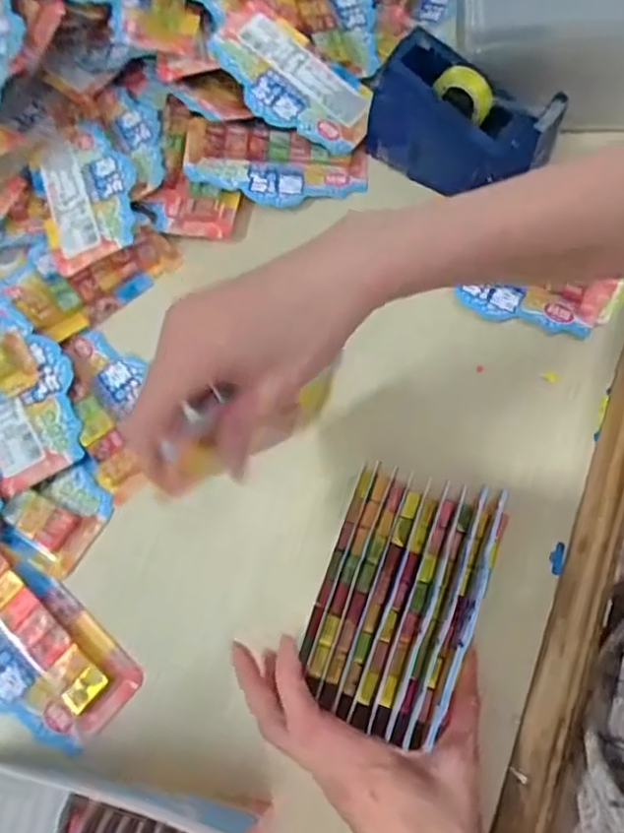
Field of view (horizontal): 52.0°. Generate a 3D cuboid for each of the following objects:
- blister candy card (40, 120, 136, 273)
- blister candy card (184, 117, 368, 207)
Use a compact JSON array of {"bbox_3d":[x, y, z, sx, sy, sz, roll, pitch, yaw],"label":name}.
[{"bbox_3d":[-0.179,-0.178,0.504,0.065,0.021,0.141,-15,70,-4],"label":"blister candy card"},{"bbox_3d":[-0.030,-0.202,0.507,0.143,0.016,0.061,6,70,4],"label":"blister candy card"}]

